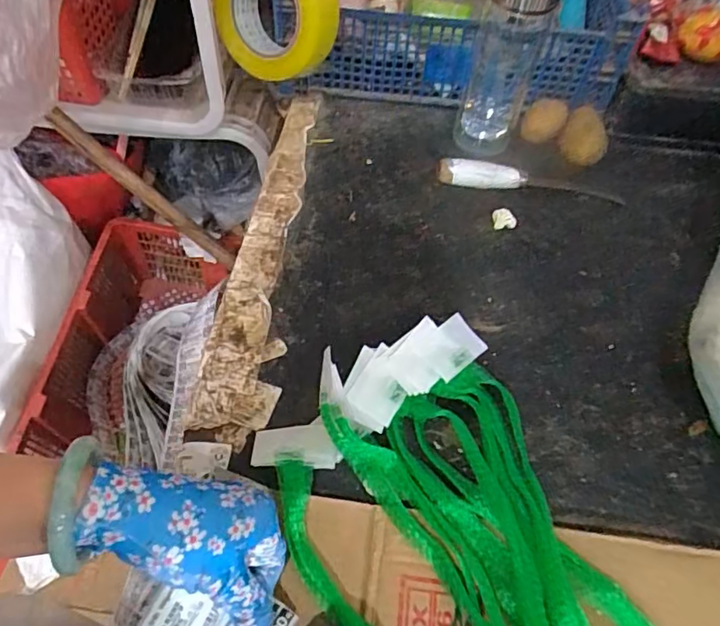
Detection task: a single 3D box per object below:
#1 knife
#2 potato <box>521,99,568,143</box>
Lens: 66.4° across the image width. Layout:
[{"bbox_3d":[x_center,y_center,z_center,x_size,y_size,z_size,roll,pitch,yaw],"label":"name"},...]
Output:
[{"bbox_3d":[0.180,-0.140,0.574,0.195,0.026,0.022,4,56,-1],"label":"knife"},{"bbox_3d":[0.203,-0.211,0.612,0.043,0.042,0.038,16,57,7],"label":"potato"}]

